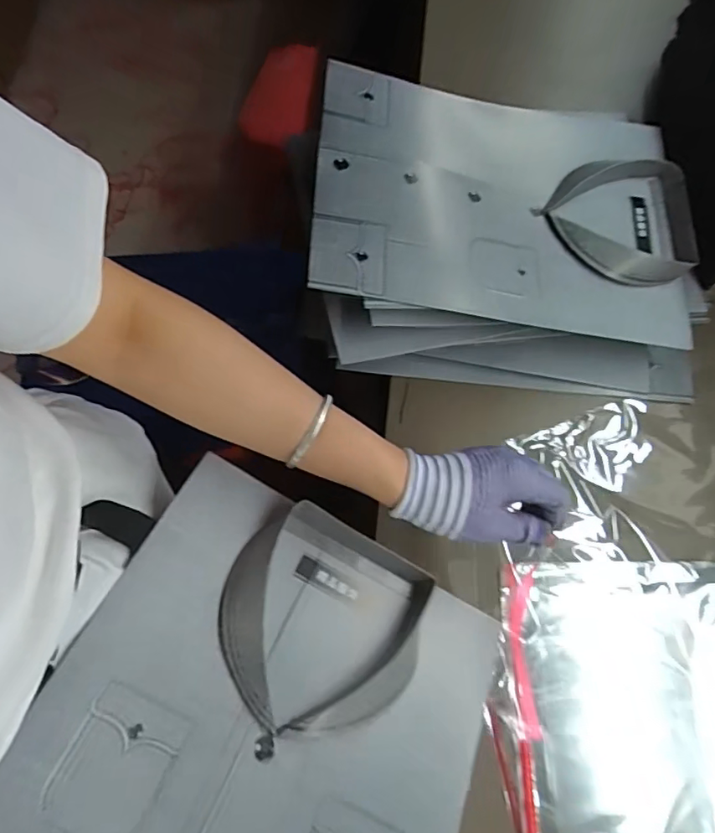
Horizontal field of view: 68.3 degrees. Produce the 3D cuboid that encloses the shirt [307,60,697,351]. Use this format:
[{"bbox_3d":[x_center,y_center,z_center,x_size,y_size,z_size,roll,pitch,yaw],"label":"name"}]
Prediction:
[{"bbox_3d":[0.157,-0.216,0.525,0.394,0.030,0.264,6,69,-10],"label":"shirt"}]

